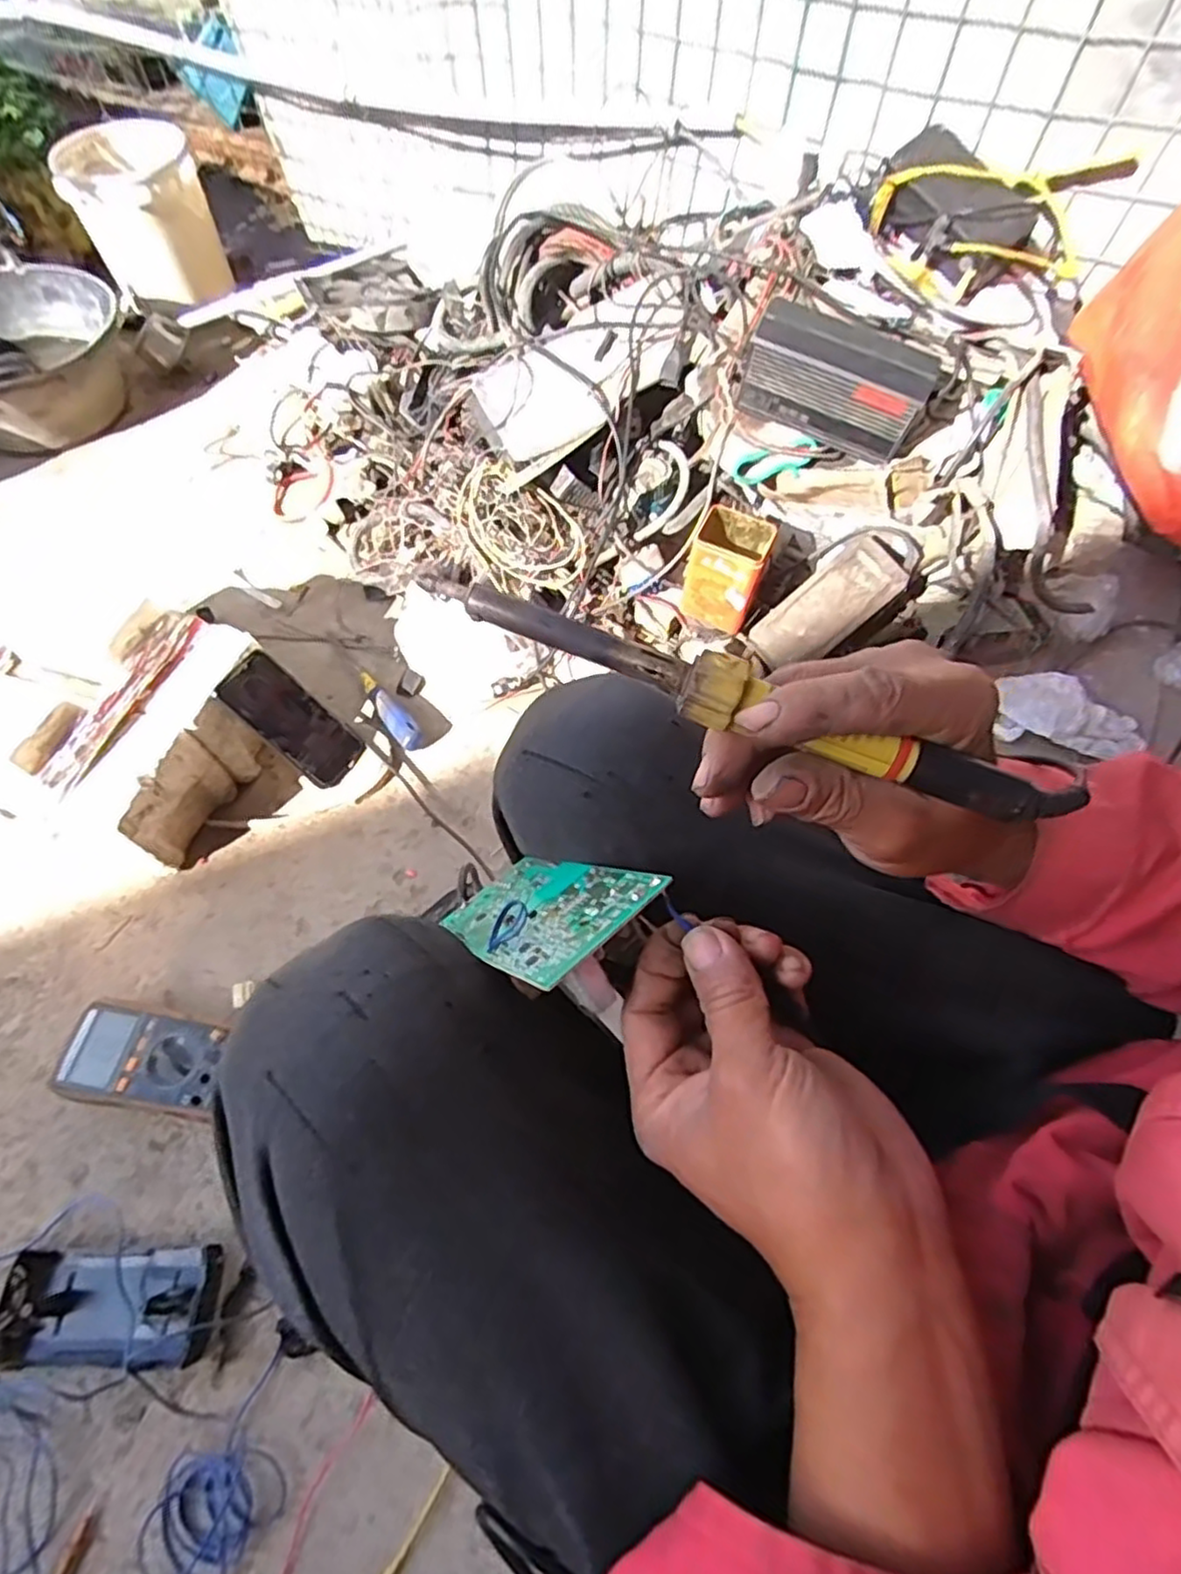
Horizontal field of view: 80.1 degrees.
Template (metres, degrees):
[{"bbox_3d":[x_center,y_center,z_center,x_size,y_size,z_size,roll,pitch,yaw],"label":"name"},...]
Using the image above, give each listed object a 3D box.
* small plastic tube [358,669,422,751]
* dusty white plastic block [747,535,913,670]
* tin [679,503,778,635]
[{"bbox_3d":[-0.259,-0.097,0.898,0.030,0.033,0.141,-36,65,-18],"label":"small plastic tube"},{"bbox_3d":[0.304,-0.224,0.900,0.193,0.073,0.090,-36,60,17],"label":"dusty white plastic block"},{"bbox_3d":[0.168,-0.267,0.882,0.094,0.133,0.065,23,63,14],"label":"tin"}]

